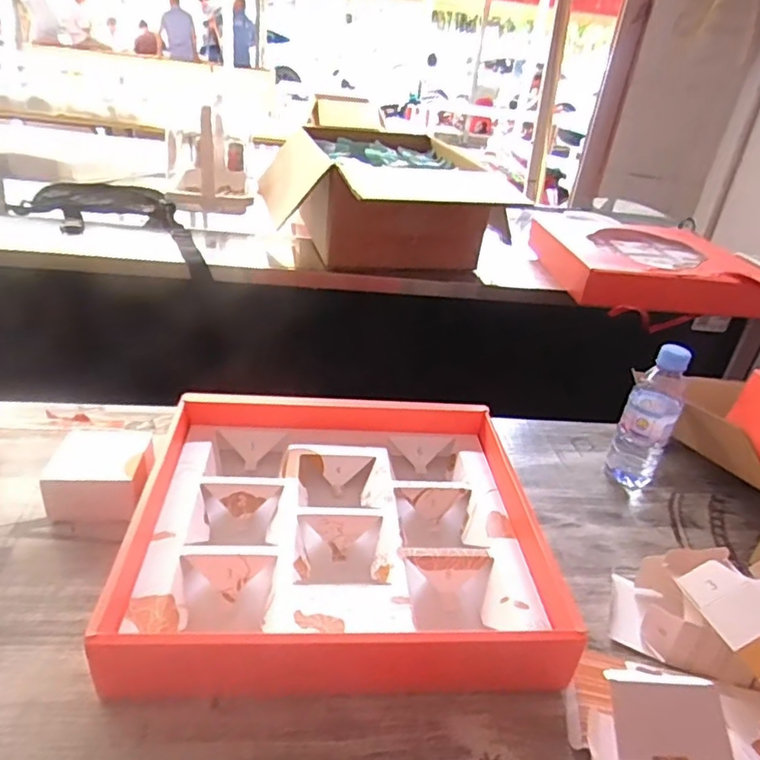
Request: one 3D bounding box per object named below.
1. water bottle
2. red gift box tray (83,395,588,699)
[{"bbox_3d":[0.328,0.044,0.713,0.058,0.186,0.059,25,34,25],"label":"water bottle"},{"bbox_3d":[-0.039,0.135,0.597,0.362,0.066,0.353,3,30,-6],"label":"red gift box tray"}]

